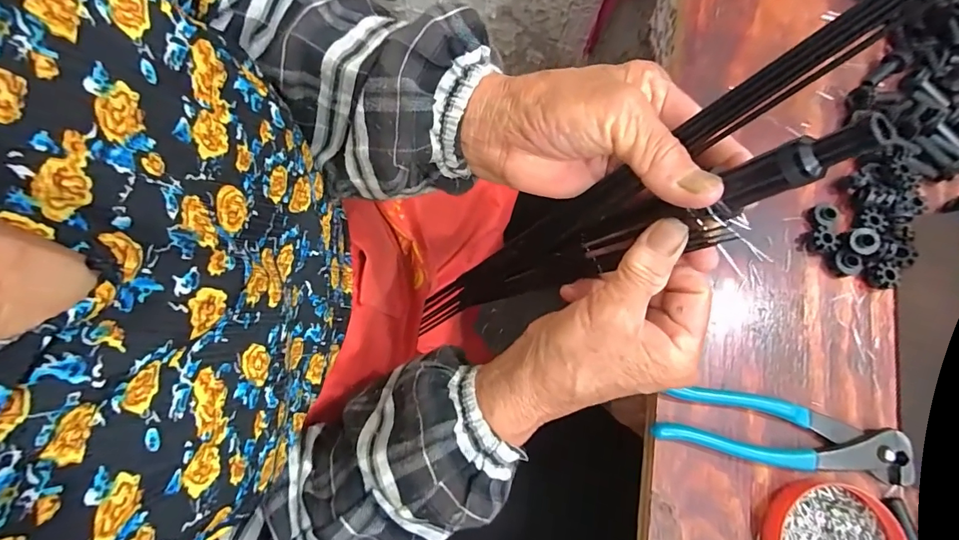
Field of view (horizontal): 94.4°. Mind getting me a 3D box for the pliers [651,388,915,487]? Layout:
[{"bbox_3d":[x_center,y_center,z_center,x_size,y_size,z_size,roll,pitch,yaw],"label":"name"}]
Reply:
[{"bbox_3d":[0.194,0.105,0.284,0.161,0.014,0.040,14,75,0],"label":"pliers"}]

